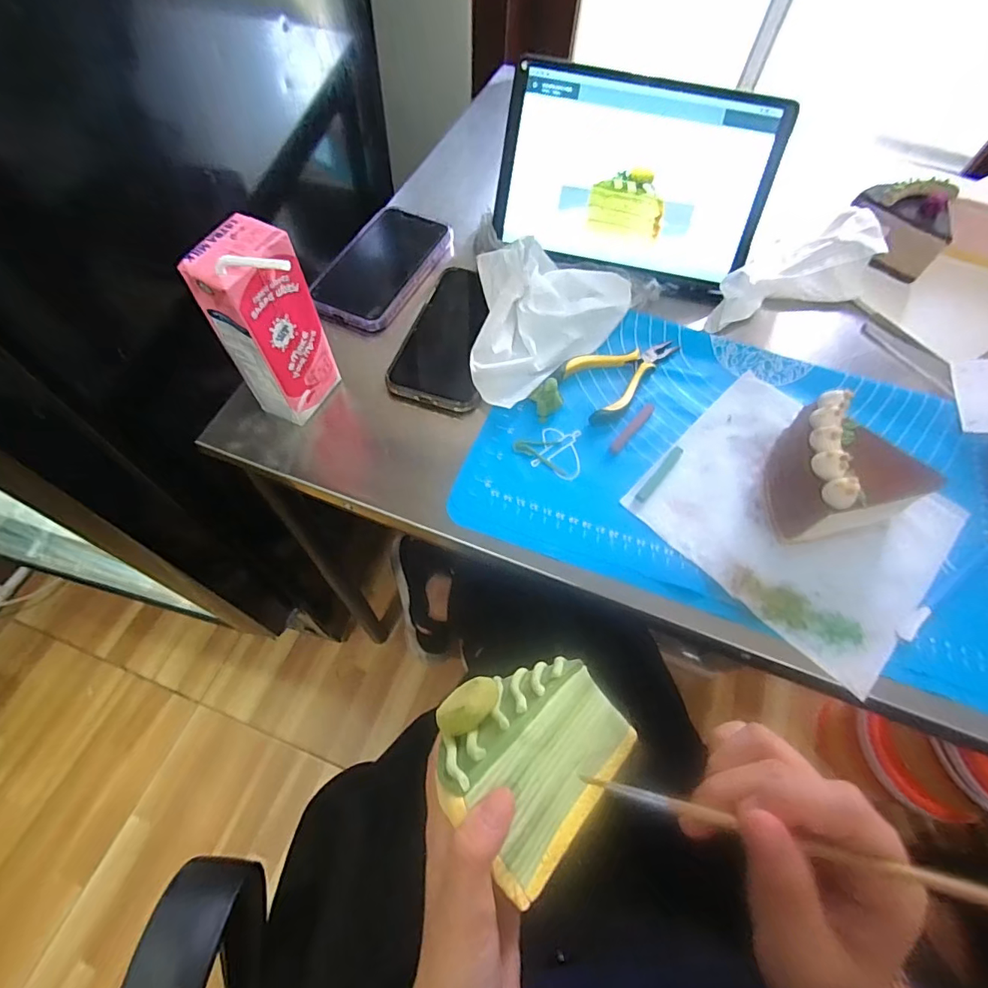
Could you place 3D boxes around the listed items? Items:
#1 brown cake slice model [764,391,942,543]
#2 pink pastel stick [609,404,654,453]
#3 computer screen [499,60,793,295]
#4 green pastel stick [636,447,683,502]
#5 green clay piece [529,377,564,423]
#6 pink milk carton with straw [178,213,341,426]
[{"bbox_3d":[0.238,-0.018,0.349,0.093,0.067,0.086,-16,65,-12],"label":"brown cake slice model"},{"bbox_3d":[0.111,-0.054,0.400,0.008,0.004,0.062,37,66,15],"label":"pink pastel stick"},{"bbox_3d":[0.125,-0.281,0.450,0.234,0.156,0.015,13,27,5],"label":"computer screen"},{"bbox_3d":[0.127,-0.015,0.379,0.007,0.006,0.057,39,67,15],"label":"green pastel stick"},{"bbox_3d":[0.041,-0.077,0.397,0.021,0.026,0.022,-33,69,-19],"label":"green clay piece"},{"bbox_3d":[-0.151,-0.110,0.340,0.042,0.129,0.060,27,64,10],"label":"pink milk carton with straw"}]

